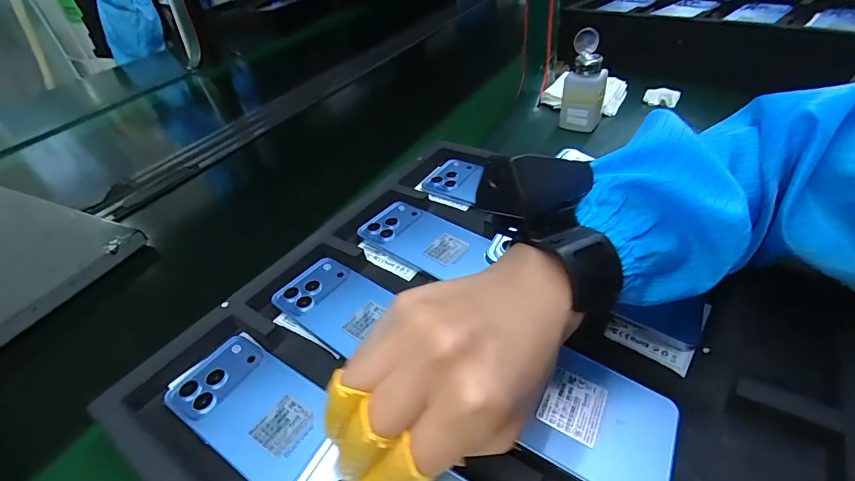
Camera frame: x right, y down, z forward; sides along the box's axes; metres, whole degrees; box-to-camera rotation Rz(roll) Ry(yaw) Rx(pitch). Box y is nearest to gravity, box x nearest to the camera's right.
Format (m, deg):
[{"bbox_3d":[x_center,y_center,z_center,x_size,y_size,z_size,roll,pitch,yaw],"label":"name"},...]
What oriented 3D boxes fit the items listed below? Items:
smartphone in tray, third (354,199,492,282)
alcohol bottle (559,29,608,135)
[{"bbox_3d":[-0.004,-0.003,0.475,0.146,0.013,0.077,24,49,34],"label":"smartphone in tray, third"},{"bbox_3d":[0.230,-0.231,0.634,0.069,0.128,0.053,13,45,21],"label":"alcohol bottle"}]

